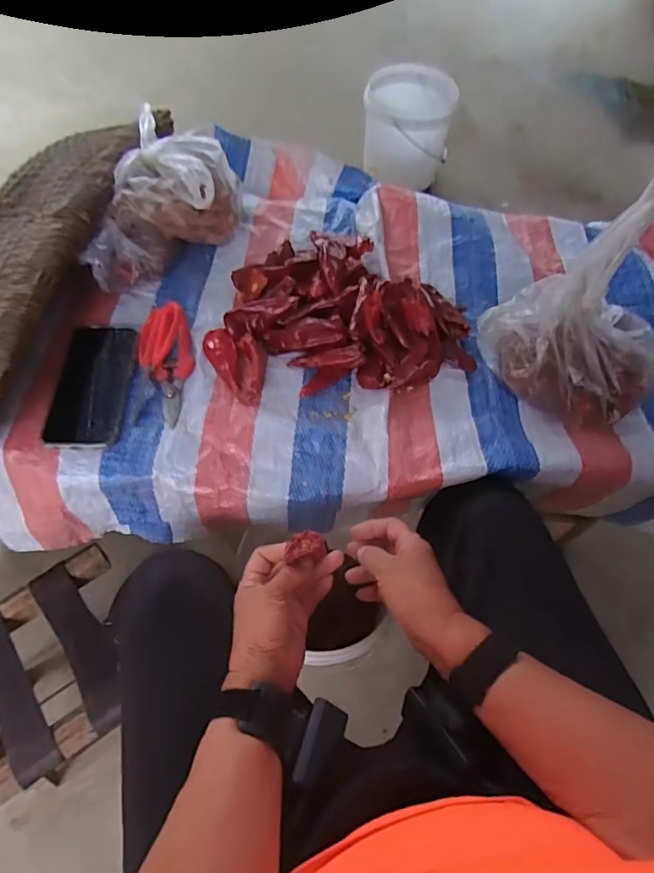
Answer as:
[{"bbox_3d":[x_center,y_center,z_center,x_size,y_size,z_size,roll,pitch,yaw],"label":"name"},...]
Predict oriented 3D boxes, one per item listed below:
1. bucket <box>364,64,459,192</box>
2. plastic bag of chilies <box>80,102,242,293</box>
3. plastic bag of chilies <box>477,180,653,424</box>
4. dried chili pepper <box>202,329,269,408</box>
[{"bbox_3d":[0.226,-0.871,1.477,0.241,0.241,0.241,1,61,-1],"label":"bucket"},{"bbox_3d":[-0.206,-0.291,0.659,0.153,0.119,0.240,13,61,6],"label":"plastic bag of chilies"},{"bbox_3d":[0.281,-0.127,0.538,0.146,0.189,0.180,-39,68,-20],"label":"plastic bag of chilies"},{"bbox_3d":[-0.100,-0.090,0.600,0.063,0.024,0.105,-27,65,-15],"label":"dried chili pepper"}]

